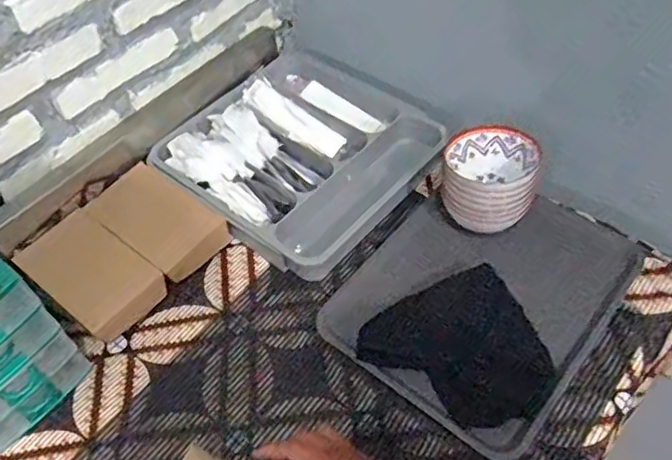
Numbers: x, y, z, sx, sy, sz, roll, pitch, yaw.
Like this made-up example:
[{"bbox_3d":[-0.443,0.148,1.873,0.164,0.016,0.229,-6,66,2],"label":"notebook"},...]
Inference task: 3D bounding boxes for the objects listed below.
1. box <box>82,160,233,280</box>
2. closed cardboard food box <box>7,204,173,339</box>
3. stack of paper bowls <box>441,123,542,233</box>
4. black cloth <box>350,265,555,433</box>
[{"bbox_3d":[-0.246,-0.005,0.829,0.202,0.050,0.111,32,61,25],"label":"box"},{"bbox_3d":[-0.320,0.062,0.783,0.193,0.047,0.111,31,61,25],"label":"closed cardboard food box"},{"bbox_3d":[0.200,-0.064,0.780,0.121,0.088,0.121,10,54,12],"label":"stack of paper bowls"},{"bbox_3d":[0.143,0.144,0.686,0.191,0.039,0.181,-22,54,-12],"label":"black cloth"}]

